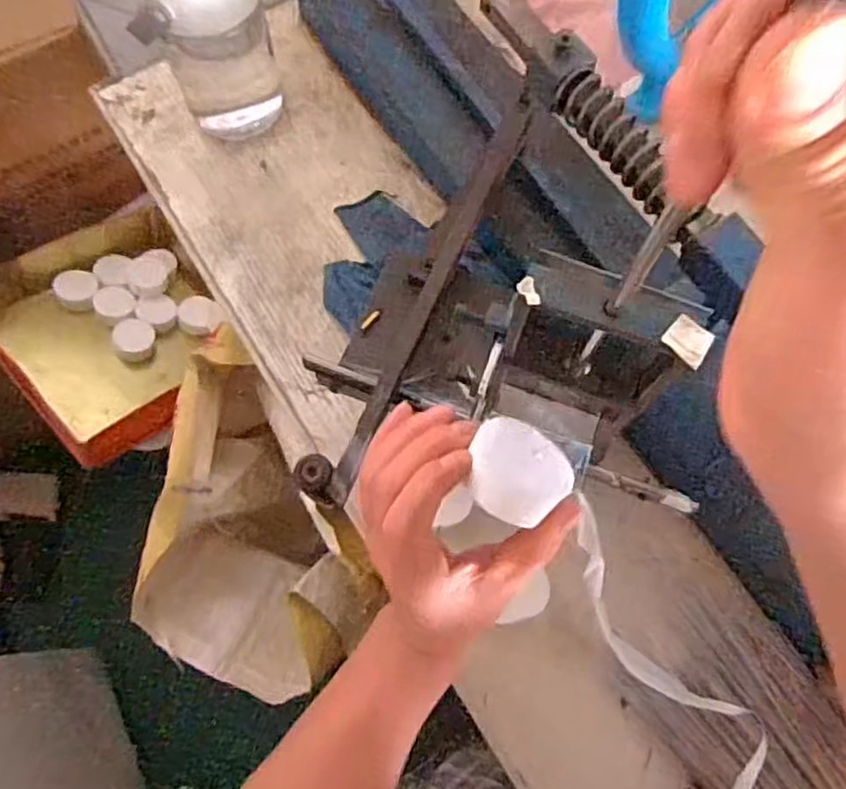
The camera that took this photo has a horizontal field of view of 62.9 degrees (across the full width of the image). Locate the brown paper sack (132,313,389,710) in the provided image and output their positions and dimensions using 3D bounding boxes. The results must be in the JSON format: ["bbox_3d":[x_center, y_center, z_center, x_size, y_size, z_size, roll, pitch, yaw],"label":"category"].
[{"bbox_3d":[-0.130,0.107,0.569,0.152,0.159,0.243,15,71,4],"label":"brown paper sack"}]

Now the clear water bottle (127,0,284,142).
[{"bbox_3d":[-0.160,-0.261,0.520,0.092,0.160,0.078,-15,72,-6],"label":"clear water bottle"}]

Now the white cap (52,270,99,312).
[{"bbox_3d":[-0.427,-0.131,0.851,0.051,0.017,0.052,8,71,2],"label":"white cap"}]

